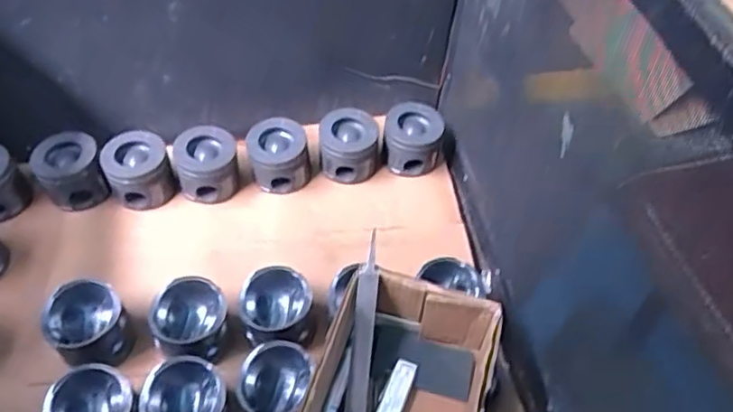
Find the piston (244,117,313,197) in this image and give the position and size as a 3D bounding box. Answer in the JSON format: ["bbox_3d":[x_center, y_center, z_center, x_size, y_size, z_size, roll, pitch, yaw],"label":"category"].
[{"bbox_3d":[-0.128,-0.070,0.888,0.083,0.079,0.085,1,52,-1],"label":"piston"}]

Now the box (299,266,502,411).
[{"bbox_3d":[0.030,0.191,0.606,0.155,0.123,0.195,16,53,10],"label":"box"}]

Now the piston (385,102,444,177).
[{"bbox_3d":[0.067,-0.097,0.911,0.081,0.083,0.076,1,52,-1],"label":"piston"}]

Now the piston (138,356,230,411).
[{"bbox_3d":[-0.191,0.221,0.664,0.081,0.086,0.082,1,52,-1],"label":"piston"}]

